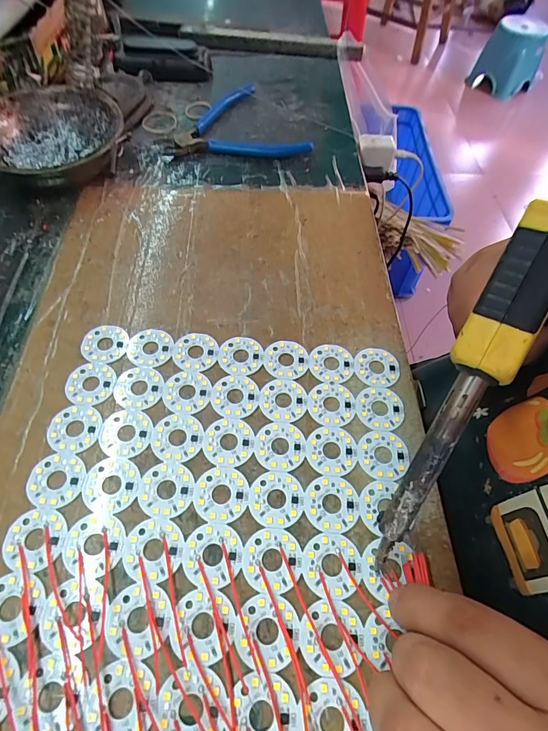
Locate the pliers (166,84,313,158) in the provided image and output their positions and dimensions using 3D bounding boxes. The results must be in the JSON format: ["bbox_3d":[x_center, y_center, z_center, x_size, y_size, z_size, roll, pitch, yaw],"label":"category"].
[{"bbox_3d":[-0.046,-0.237,0.407,0.125,0.011,0.124,-28,63,-17],"label":"pliers"}]

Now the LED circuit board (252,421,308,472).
[{"bbox_3d":[0.004,0.047,0.237,0.030,0.004,0.030,7,59,2],"label":"LED circuit board"}]

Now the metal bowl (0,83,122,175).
[{"bbox_3d":[-0.196,-0.196,0.355,0.120,0.042,0.118,1,58,-1],"label":"metal bowl"}]

